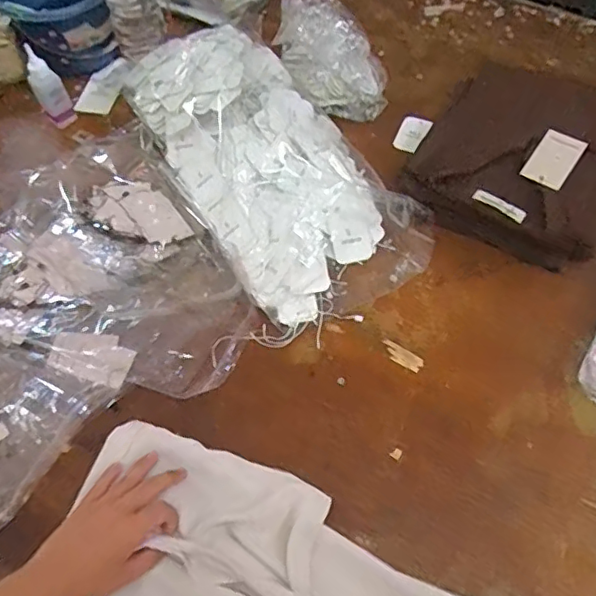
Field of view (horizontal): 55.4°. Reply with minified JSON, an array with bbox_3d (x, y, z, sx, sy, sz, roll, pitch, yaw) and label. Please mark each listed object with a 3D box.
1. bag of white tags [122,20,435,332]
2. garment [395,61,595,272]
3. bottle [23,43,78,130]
[{"bbox_3d":[-0.052,-0.196,0.786,0.239,0.115,0.498,-32,64,-15],"label":"bag of white tags"},{"bbox_3d":[0.311,-0.198,0.765,0.274,0.088,0.299,28,64,17],"label":"garment"},{"bbox_3d":[-0.378,-0.316,0.863,0.046,0.120,0.028,-25,62,-12],"label":"bottle"}]

